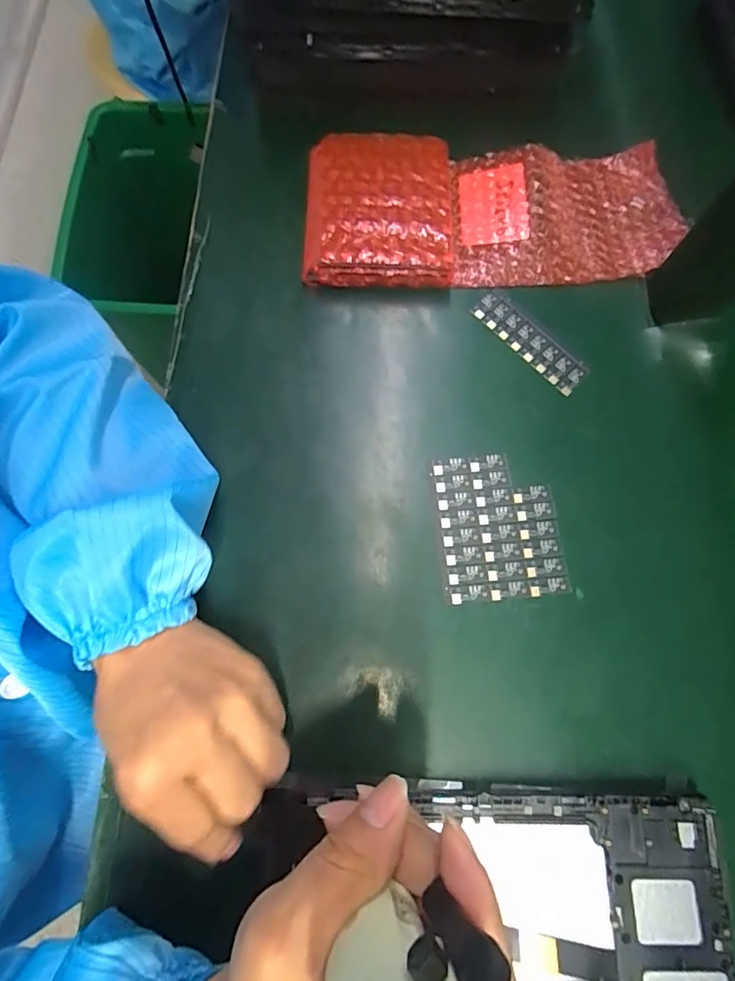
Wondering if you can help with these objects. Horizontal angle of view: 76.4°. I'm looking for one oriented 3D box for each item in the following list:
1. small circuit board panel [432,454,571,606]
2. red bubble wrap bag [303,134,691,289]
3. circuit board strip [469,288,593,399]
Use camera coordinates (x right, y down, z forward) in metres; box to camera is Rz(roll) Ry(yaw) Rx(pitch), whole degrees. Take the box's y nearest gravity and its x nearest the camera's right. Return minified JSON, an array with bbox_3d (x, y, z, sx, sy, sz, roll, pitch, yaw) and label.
[{"bbox_3d":[0.084,0.022,0.299,0.075,0.004,0.092,-5,76,-2],"label":"small circuit board panel"},{"bbox_3d":[0.092,-0.211,0.351,0.272,0.028,0.119,1,76,-1],"label":"red bubble wrap bag"},{"bbox_3d":[0.116,-0.108,0.335,0.027,0.006,0.092,-42,80,-10],"label":"circuit board strip"}]

